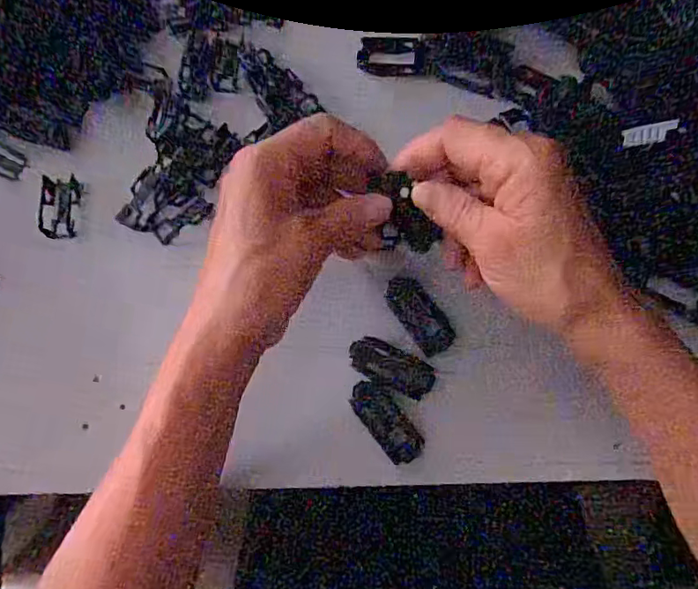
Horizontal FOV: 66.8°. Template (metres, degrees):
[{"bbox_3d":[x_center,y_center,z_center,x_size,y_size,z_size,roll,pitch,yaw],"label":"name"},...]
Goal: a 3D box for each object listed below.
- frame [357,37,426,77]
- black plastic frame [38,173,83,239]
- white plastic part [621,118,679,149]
[{"bbox_3d":[0.029,-0.163,0.361,0.045,0.006,0.025,3,76,-2],"label":"frame"},{"bbox_3d":[-0.188,-0.056,0.341,0.019,0.016,0.041,4,76,-1],"label":"black plastic frame"},{"bbox_3d":[0.178,-0.095,0.313,0.006,0.030,0.011,18,73,-40],"label":"white plastic part"}]

